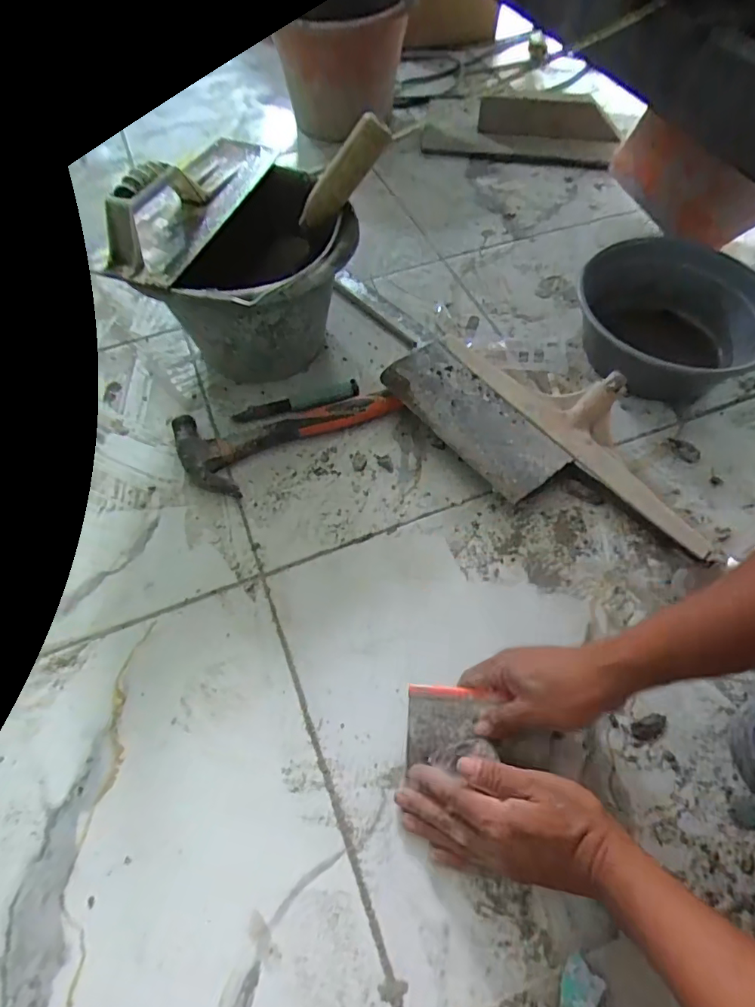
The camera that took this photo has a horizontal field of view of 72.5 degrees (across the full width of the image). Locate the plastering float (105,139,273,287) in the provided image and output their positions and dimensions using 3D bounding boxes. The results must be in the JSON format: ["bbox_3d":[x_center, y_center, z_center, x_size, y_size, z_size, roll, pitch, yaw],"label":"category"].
[{"bbox_3d":[-0.213,-0.354,0.576,0.092,0.073,0.305,10,60,7],"label":"plastering float"}]

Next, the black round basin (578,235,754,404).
[{"bbox_3d":[0.379,-0.225,0.658,0.242,0.096,0.225,-1,59,1],"label":"black round basin"}]

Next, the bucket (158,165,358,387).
[{"bbox_3d":[-0.123,-0.256,0.640,0.189,0.173,0.254,21,62,13],"label":"bucket"}]

